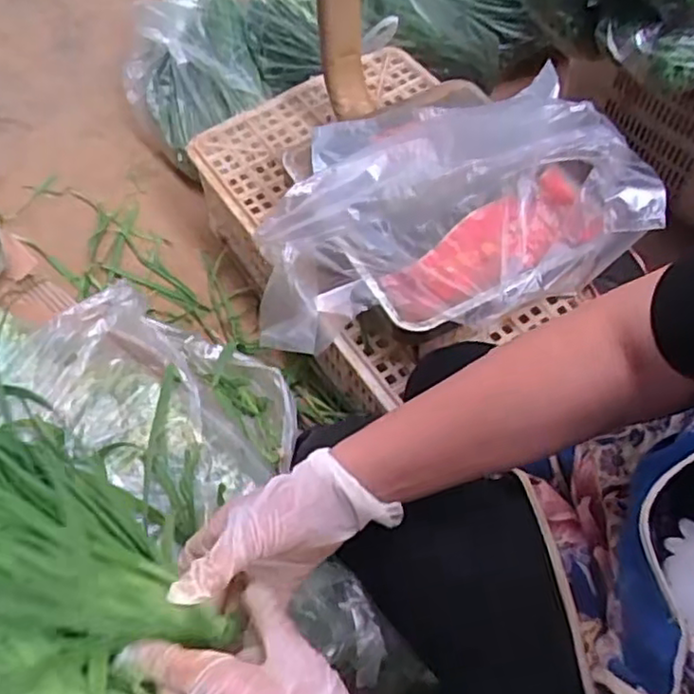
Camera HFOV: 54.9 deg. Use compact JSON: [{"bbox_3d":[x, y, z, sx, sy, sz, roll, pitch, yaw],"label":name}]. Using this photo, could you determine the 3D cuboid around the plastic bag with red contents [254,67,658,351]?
[{"bbox_3d":[0.098,-0.131,0.705,0.396,0.147,0.169,-16,61,-6],"label":"plastic bag with red contents"}]

